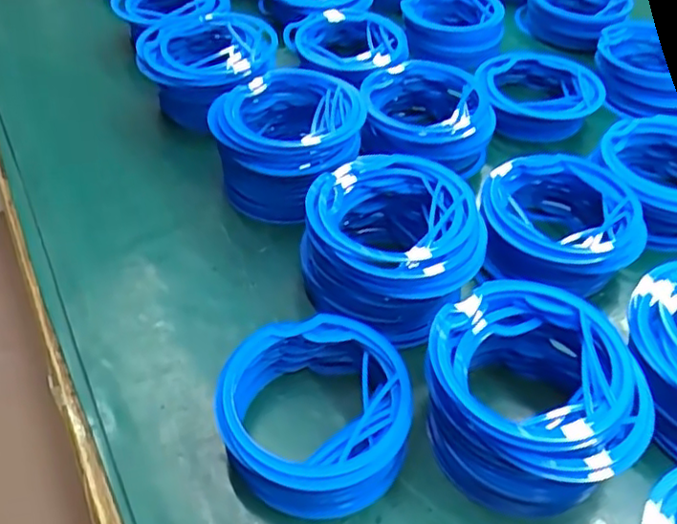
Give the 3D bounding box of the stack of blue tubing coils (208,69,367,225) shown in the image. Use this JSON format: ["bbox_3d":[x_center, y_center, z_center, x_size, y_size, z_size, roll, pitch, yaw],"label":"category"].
[{"bbox_3d":[-0.037,-0.086,0.480,0.108,0.064,0.101,-4,46,-5],"label":"stack of blue tubing coils"}]

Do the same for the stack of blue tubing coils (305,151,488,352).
[{"bbox_3d":[0.031,-0.007,0.405,0.107,0.059,0.120,-4,46,-5],"label":"stack of blue tubing coils"}]

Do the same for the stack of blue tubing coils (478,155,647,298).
[{"bbox_3d":[0.145,-0.027,0.438,0.101,0.048,0.097,11,47,9],"label":"stack of blue tubing coils"}]

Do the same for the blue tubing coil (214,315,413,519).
[{"bbox_3d":[-0.012,0.079,0.341,0.096,0.037,0.093,1,46,-1],"label":"blue tubing coil"}]

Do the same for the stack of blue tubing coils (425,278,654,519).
[{"bbox_3d":[0.098,0.072,0.341,0.106,0.061,0.111,-31,54,-28],"label":"stack of blue tubing coils"}]

